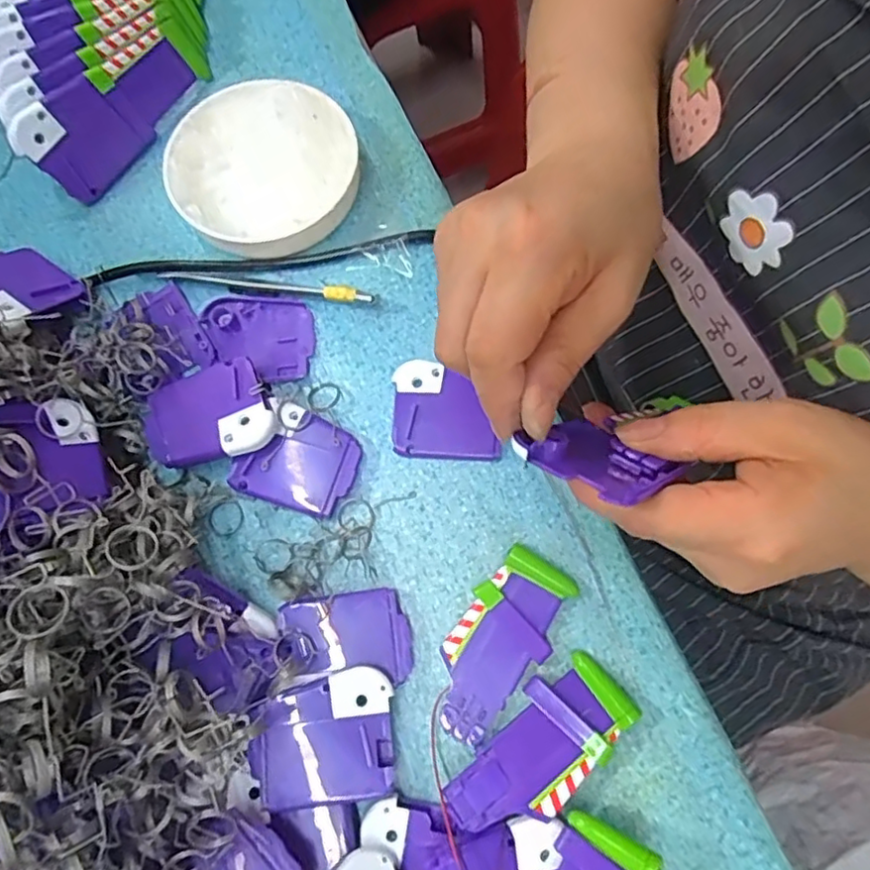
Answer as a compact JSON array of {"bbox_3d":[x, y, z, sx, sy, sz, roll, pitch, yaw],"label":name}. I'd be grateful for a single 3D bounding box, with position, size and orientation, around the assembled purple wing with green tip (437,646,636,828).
[{"bbox_3d":[0.047,0.139,0.279,0.088,0.020,0.041,-39,76,-9],"label":"assembled purple wing with green tip"}]

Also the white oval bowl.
[{"bbox_3d":[-0.099,-0.155,0.365,0.104,0.028,0.106,38,78,12],"label":"white oval bowl"}]

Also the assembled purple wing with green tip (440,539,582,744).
[{"bbox_3d":[0.029,0.098,0.298,0.041,0.010,0.087,37,78,12],"label":"assembled purple wing with green tip"}]

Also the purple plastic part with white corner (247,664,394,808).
[{"bbox_3d":[-0.049,0.133,0.279,0.061,0.015,0.051,-6,73,0],"label":"purple plastic part with white corner"}]

